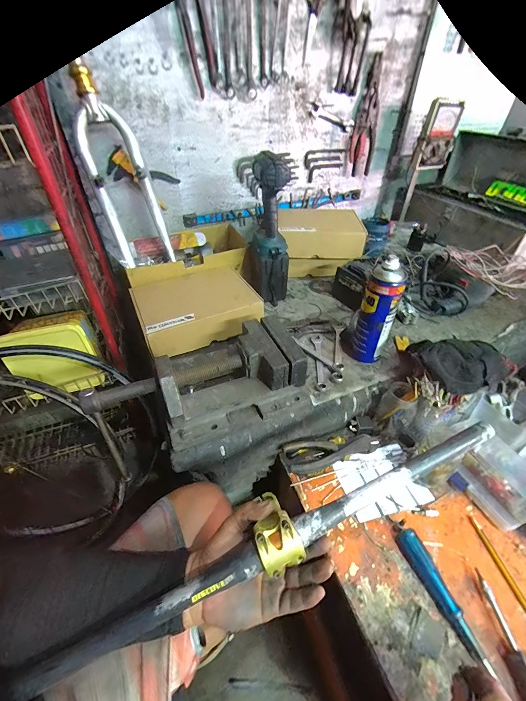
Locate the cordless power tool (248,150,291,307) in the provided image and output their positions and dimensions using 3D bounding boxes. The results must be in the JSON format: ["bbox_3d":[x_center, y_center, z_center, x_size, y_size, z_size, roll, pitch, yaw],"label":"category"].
[{"bbox_3d":[0.003,-0.280,0.729,0.065,0.320,0.120,-30,50,-29],"label":"cordless power tool"}]

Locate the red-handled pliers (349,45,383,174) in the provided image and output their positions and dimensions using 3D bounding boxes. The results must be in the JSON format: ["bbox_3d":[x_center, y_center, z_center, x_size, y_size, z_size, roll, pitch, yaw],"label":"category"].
[{"bbox_3d":[0.314,-0.699,0.923,0.098,0.294,0.021,-31,48,-20],"label":"red-handled pliers"}]

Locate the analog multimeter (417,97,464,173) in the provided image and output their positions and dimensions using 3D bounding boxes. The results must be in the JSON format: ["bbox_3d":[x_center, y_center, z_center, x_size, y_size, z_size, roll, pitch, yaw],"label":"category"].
[{"bbox_3d":[0.557,-0.681,0.956,0.121,0.173,0.055,-26,48,-26],"label":"analog multimeter"}]

